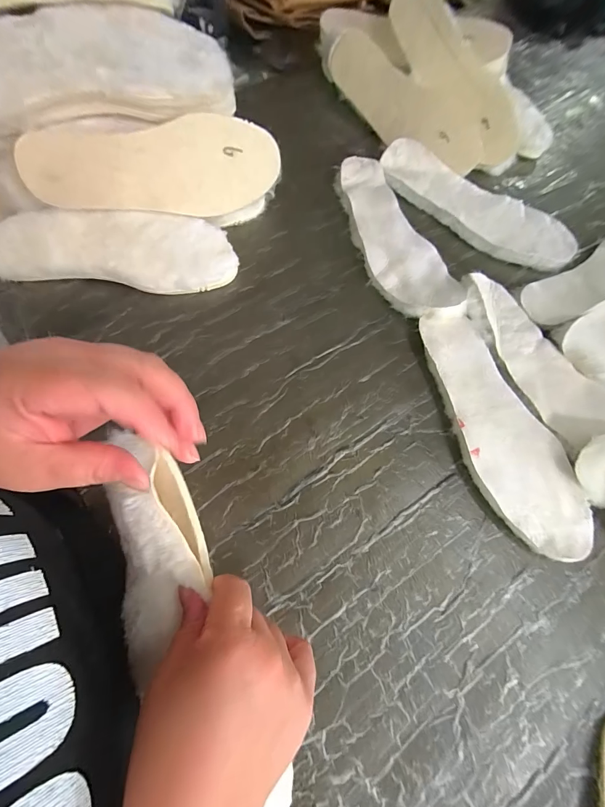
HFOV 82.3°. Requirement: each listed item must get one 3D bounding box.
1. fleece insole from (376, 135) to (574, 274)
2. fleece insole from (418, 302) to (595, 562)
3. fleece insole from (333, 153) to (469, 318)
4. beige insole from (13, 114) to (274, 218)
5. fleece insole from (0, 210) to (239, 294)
[{"bbox_3d":[0.230,-0.268,0.467,0.273,0.023,0.098,32,75,9],"label":"fleece insole"},{"bbox_3d":[0.196,0.017,0.352,0.088,0.011,0.261,-17,70,-8],"label":"fleece insole"},{"bbox_3d":[0.110,-0.217,0.437,0.088,0.024,0.259,-18,71,-9],"label":"fleece insole"},{"bbox_3d":[-0.154,-0.258,0.381,0.261,0.091,0.027,-14,32,-19],"label":"beige insole"},{"bbox_3d":[-0.214,-0.170,0.390,0.266,0.022,0.086,-3,91,-7],"label":"fleece insole"}]

